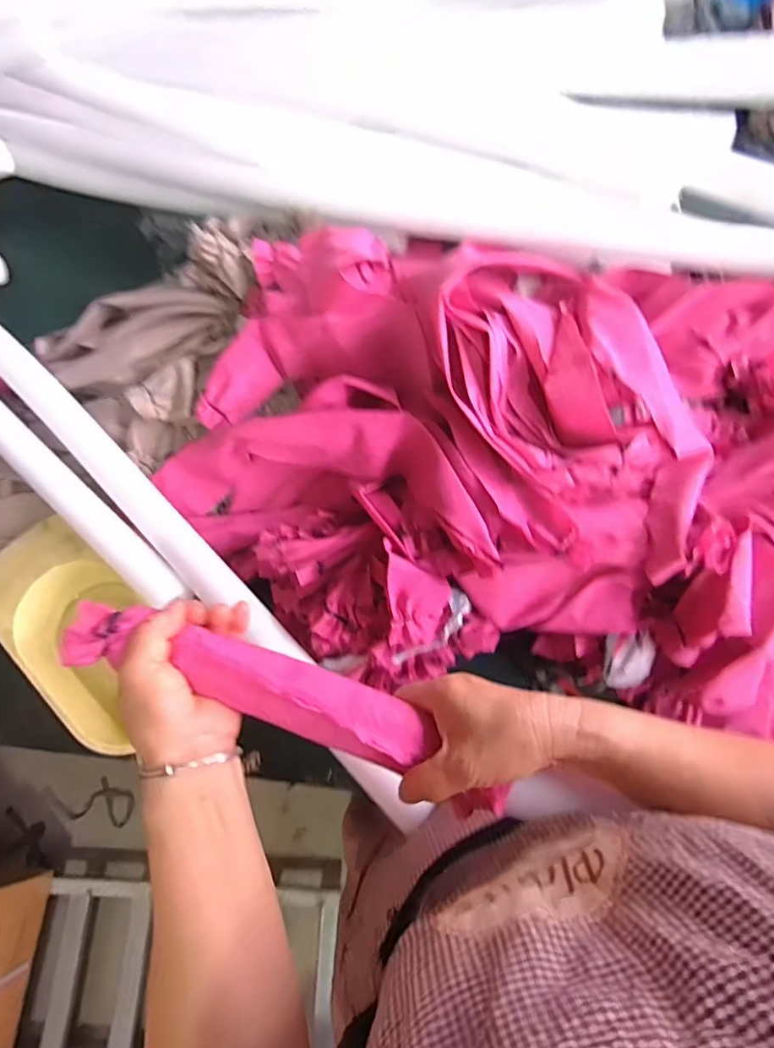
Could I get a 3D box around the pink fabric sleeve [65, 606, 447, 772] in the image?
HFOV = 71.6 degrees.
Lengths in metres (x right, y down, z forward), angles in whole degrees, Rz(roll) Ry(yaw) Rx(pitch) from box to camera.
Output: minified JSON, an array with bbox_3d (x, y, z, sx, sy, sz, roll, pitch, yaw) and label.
[{"bbox_3d":[-0.088,0.107,0.364,0.247,0.023,0.046,20,71,-2],"label":"pink fabric sleeve"}]

